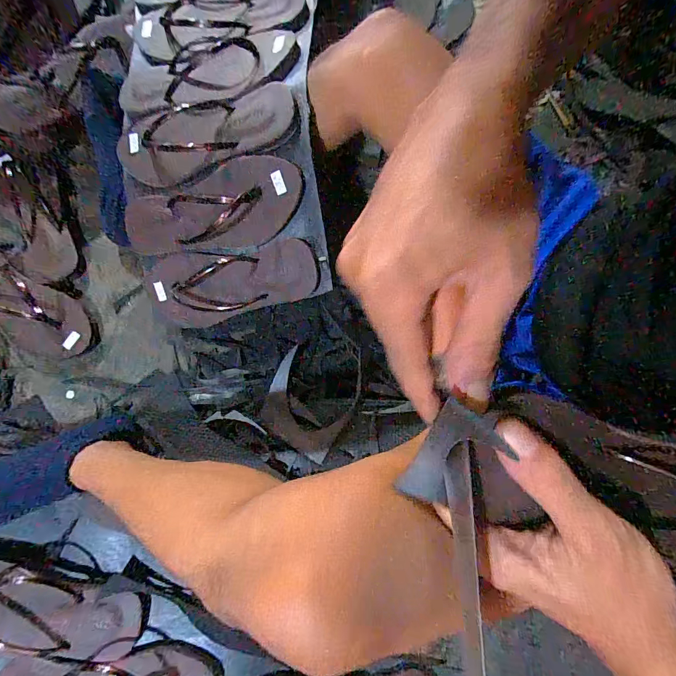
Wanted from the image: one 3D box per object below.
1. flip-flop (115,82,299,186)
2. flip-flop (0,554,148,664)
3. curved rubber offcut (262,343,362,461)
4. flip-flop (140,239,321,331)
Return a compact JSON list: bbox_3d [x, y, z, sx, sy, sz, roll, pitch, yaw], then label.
[{"bbox_3d":[-0.162,-0.244,0.429,0.234,0.031,0.108,-6,78,13],"label":"flip-flop"},{"bbox_3d":[-0.343,0.310,0.415,0.227,0.026,0.082,10,78,-2],"label":"flip-flop"},{"bbox_3d":[-0.034,0.078,0.481,0.113,0.026,0.132,30,78,2],"label":"curved rubber offcut"},{"bbox_3d":[-0.137,-0.065,0.462,0.227,0.024,0.092,-5,107,12],"label":"flip-flop"}]

